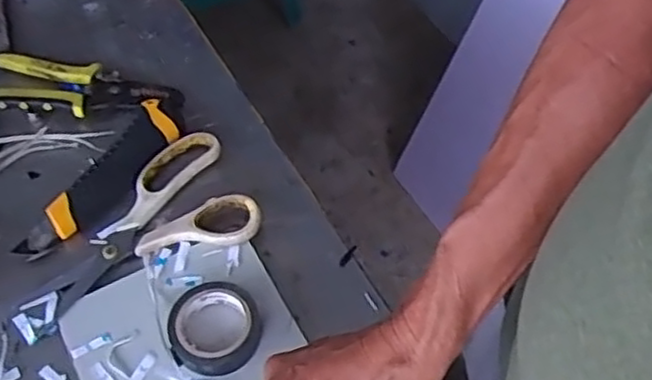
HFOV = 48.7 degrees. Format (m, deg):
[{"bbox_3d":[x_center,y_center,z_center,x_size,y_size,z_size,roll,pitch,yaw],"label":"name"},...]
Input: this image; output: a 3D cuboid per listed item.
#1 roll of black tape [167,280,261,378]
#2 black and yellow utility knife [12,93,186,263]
[{"bbox_3d":[-0.073,0.089,0.473,0.058,0.020,0.059,0,54,0],"label":"roll of black tape"},{"bbox_3d":[-0.162,-0.015,0.555,0.044,0.018,0.178,26,58,17],"label":"black and yellow utility knife"}]

